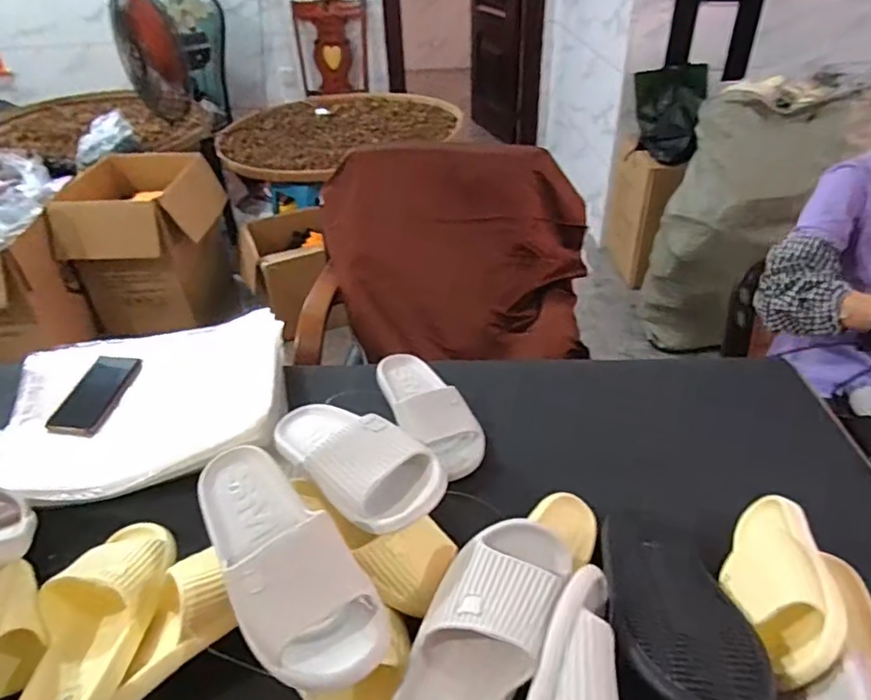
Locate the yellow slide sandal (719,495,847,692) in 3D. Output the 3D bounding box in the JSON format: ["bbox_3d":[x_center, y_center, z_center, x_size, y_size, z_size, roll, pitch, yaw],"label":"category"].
[{"bbox_3d":[0.352,0.240,0.603,0.095,0.072,0.259,-21,8,26],"label":"yellow slide sandal"}]

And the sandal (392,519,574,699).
[{"bbox_3d":[0.033,0.262,0.517,0.103,0.059,0.254,20,62,27],"label":"sandal"}]

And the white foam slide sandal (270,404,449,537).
[{"bbox_3d":[-0.110,0.111,0.671,0.107,0.067,0.286,-34,33,-33],"label":"white foam slide sandal"}]

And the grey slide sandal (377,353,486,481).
[{"bbox_3d":[-0.013,0.075,0.873,0.104,0.066,0.263,-19,41,-20],"label":"grey slide sandal"}]

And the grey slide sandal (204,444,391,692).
[{"bbox_3d":[-0.153,0.190,0.564,0.110,0.070,0.272,-26,43,-26],"label":"grey slide sandal"}]

